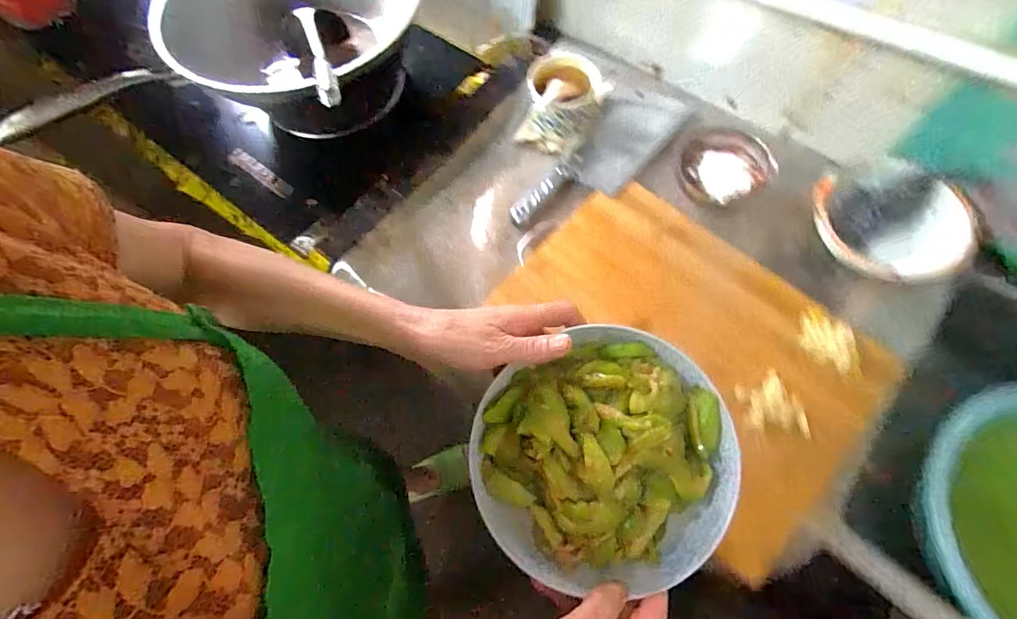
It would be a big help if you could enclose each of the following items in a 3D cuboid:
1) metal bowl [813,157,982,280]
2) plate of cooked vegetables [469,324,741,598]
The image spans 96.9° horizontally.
[{"bbox_3d":[0.426,-0.098,0.502,0.142,0.036,0.134,-1,69,2],"label":"metal bowl"},{"bbox_3d":[0.070,0.111,0.331,0.187,0.051,0.173,-1,69,2],"label":"plate of cooked vegetables"}]

